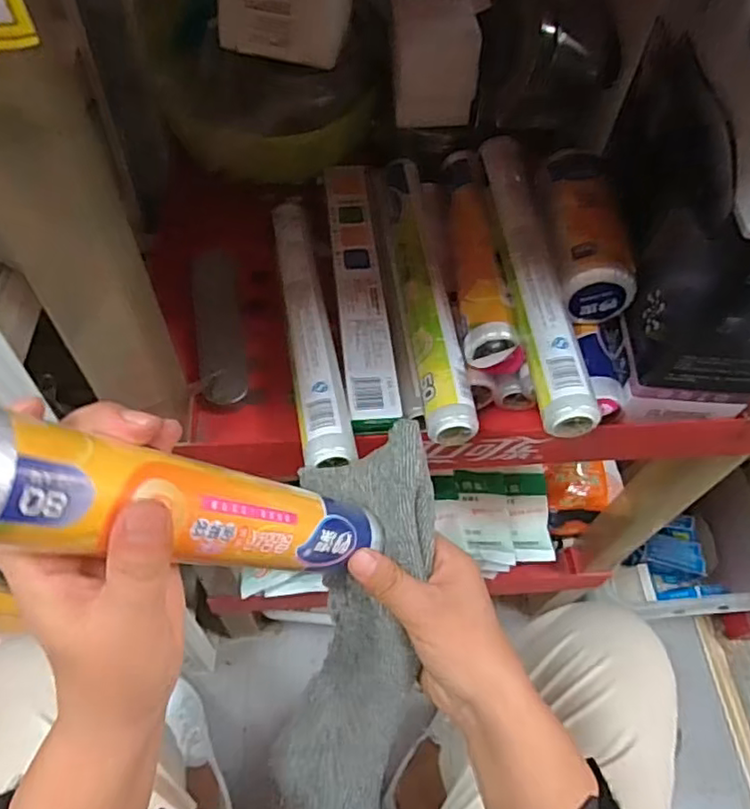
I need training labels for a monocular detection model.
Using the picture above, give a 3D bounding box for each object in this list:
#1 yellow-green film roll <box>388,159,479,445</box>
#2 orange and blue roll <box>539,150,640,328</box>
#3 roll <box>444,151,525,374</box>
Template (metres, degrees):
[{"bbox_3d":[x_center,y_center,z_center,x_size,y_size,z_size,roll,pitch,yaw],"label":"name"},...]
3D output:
[{"bbox_3d":[0.043,-0.102,0.524,0.039,0.029,0.291,-2,57,-5],"label":"yellow-green film roll"},{"bbox_3d":[0.179,-0.151,0.540,0.064,0.047,0.164,2,56,-3],"label":"orange and blue roll"},{"bbox_3d":[0.088,-0.136,0.543,0.044,0.044,0.263,0,56,-4],"label":"roll"}]

